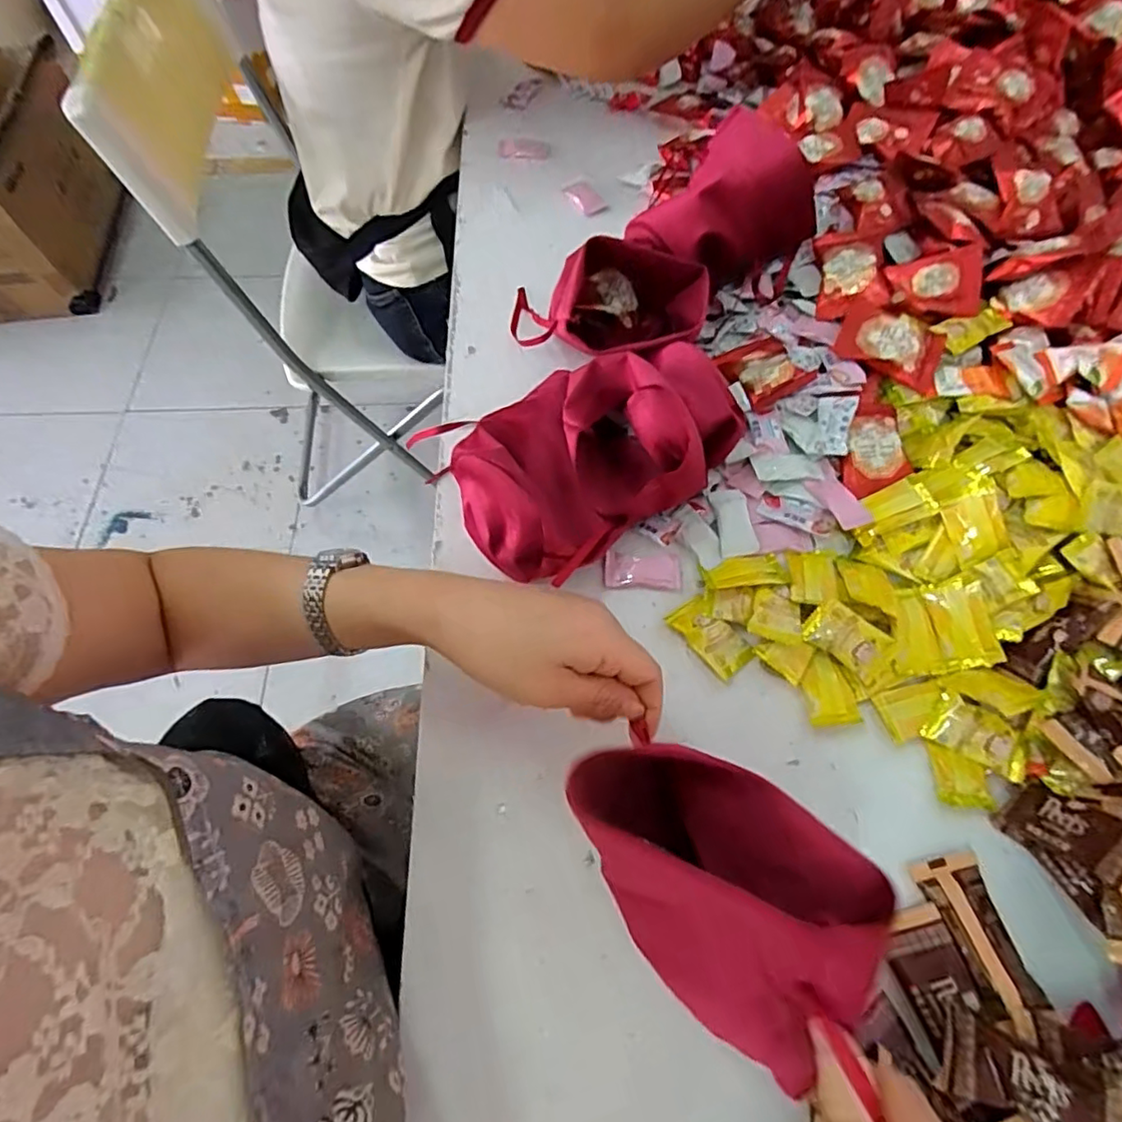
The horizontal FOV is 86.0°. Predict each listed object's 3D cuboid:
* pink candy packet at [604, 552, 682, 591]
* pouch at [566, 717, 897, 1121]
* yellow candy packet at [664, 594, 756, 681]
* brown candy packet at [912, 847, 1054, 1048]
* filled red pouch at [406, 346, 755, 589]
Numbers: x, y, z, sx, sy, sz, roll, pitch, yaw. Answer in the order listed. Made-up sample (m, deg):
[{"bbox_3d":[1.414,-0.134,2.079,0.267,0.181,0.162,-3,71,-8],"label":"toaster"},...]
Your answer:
[{"bbox_3d":[0.058,0.007,0.428,0.054,0.004,0.026,3,64,2],"label":"pink candy packet"},{"bbox_3d":[0.067,0.142,0.270,0.139,0.081,0.083,41,71,18],"label":"pouch"},{"bbox_3d":[0.100,0.050,0.401,0.030,0.011,0.055,-37,69,-16],"label":"yellow candy packet"},{"bbox_3d":[0.227,0.200,0.319,0.037,0.017,0.078,-15,65,-7],"label":"brown candy packet"},{"bbox_3d":[0.018,-0.085,0.423,0.201,0.065,0.146,-34,69,-15],"label":"filled red pouch"}]

